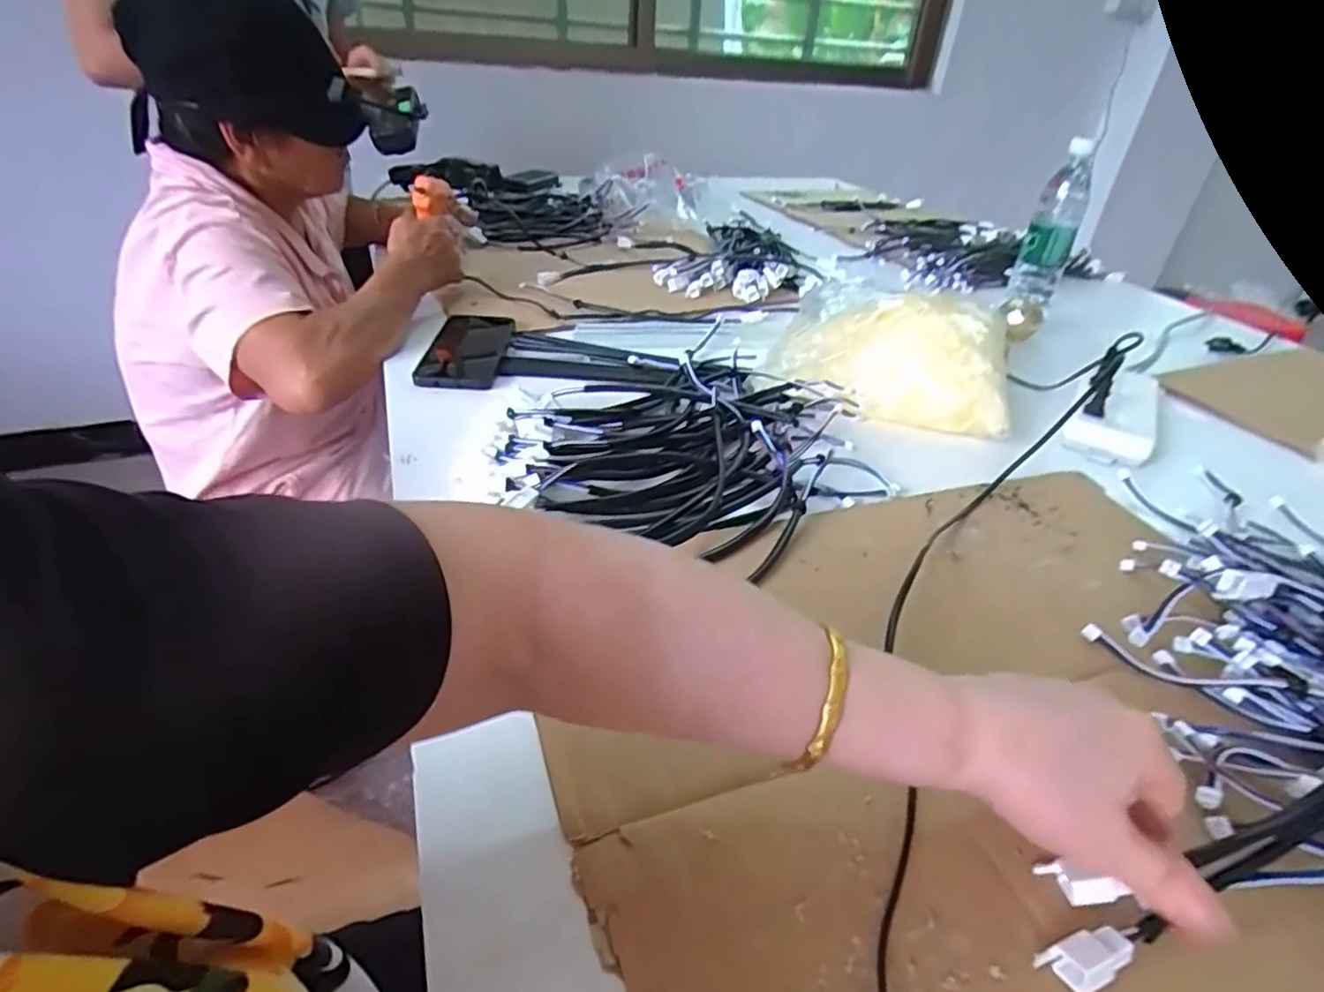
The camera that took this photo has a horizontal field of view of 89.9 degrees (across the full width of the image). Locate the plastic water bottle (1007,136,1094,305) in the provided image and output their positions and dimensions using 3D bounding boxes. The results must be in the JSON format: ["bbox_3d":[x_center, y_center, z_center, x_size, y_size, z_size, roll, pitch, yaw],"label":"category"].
[{"bbox_3d":[0.580,-0.398,0.983,0.064,0.222,0.070,21,38,22],"label":"plastic water bottle"}]

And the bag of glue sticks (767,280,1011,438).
[{"bbox_3d":[0.241,-0.145,0.693,0.240,0.090,0.152,9,35,8],"label":"bag of glue sticks"}]

